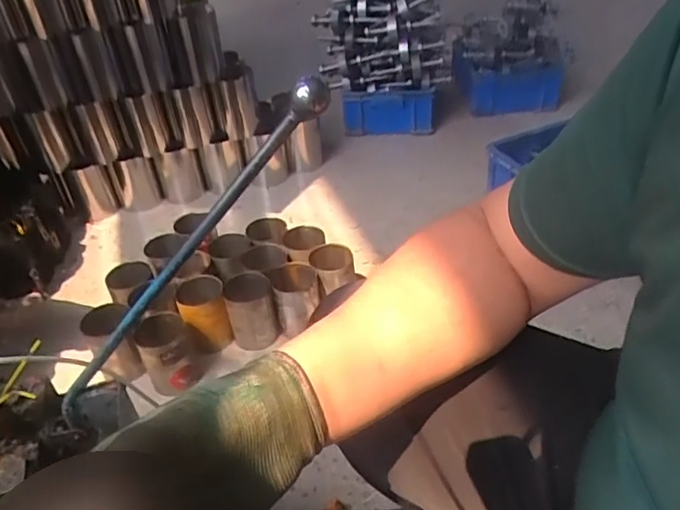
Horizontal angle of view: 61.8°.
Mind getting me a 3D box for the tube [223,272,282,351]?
[{"bbox_3d":[-0.174,0.114,1.128,0.094,0.128,0.100,-14,39,-10],"label":"tube"}]

